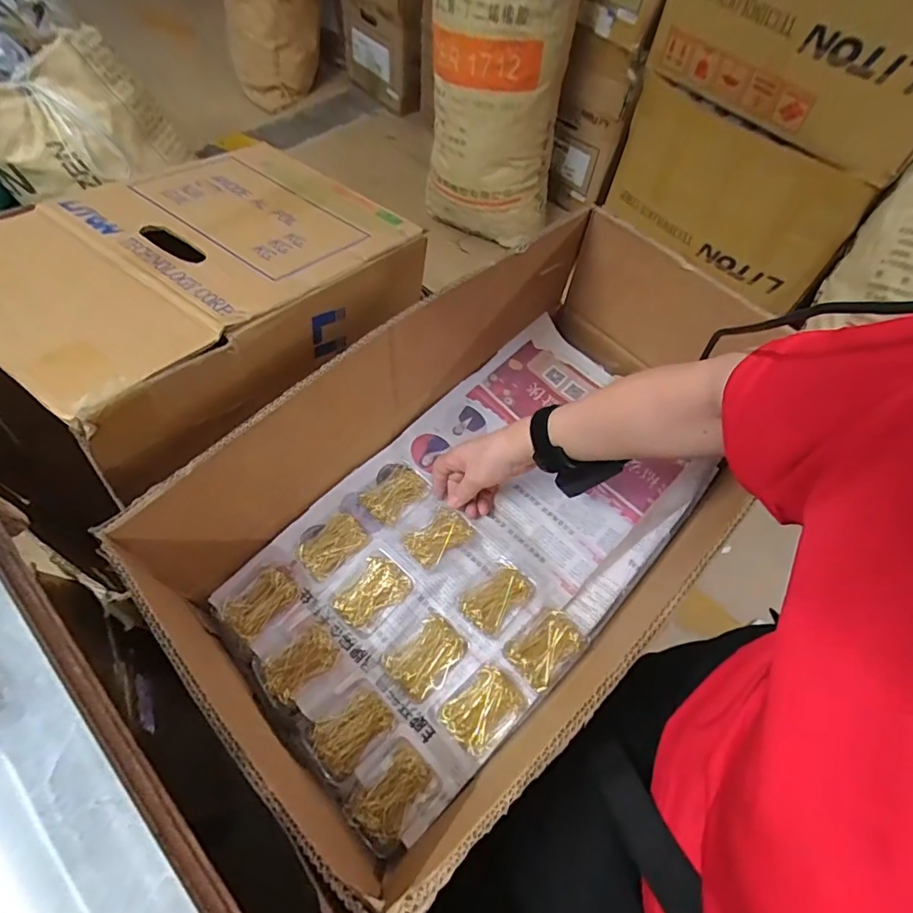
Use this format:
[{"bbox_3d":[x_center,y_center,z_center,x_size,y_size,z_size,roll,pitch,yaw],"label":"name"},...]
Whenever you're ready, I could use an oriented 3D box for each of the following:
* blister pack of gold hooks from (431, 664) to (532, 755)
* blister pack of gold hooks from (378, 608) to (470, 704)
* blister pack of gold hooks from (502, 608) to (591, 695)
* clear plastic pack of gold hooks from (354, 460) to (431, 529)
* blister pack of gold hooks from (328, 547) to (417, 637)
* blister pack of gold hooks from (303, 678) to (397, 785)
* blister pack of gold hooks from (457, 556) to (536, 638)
[{"bbox_3d":[0.024,0.237,0.487,0.060,0.014,0.076,42,65,19],"label":"blister pack of gold hooks"},{"bbox_3d":[-0.031,0.196,0.514,0.059,0.019,0.077,39,64,17],"label":"blister pack of gold hooks"},{"bbox_3d":[0.090,0.185,0.510,0.079,0.023,0.056,-35,68,-22],"label":"blister pack of gold hooks"},{"bbox_3d":[-0.072,0.037,0.592,0.063,0.020,0.081,35,63,15],"label":"clear plastic pack of gold hooks"},{"bbox_3d":[-0.087,0.137,0.531,0.061,0.024,0.080,38,64,17],"label":"blister pack of gold hooks"},{"bbox_3d":[-0.101,0.256,0.486,0.056,0.025,0.078,41,65,18],"label":"blister pack of gold hooks"},{"bbox_3d":[0.041,0.146,0.536,0.054,0.021,0.073,41,65,18],"label":"blister pack of gold hooks"}]

